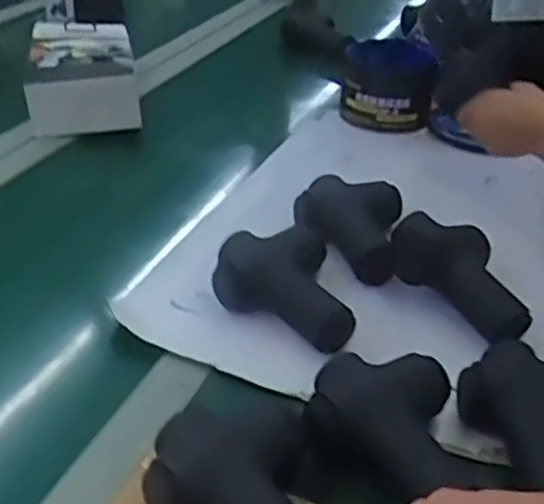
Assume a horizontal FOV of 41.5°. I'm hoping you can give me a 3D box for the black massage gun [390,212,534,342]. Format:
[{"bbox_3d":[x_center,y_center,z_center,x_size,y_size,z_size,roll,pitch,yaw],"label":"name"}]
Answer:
[{"bbox_3d":[0.177,0.018,0.652,0.078,0.045,0.139,-26,62,-37],"label":"black massage gun"}]

